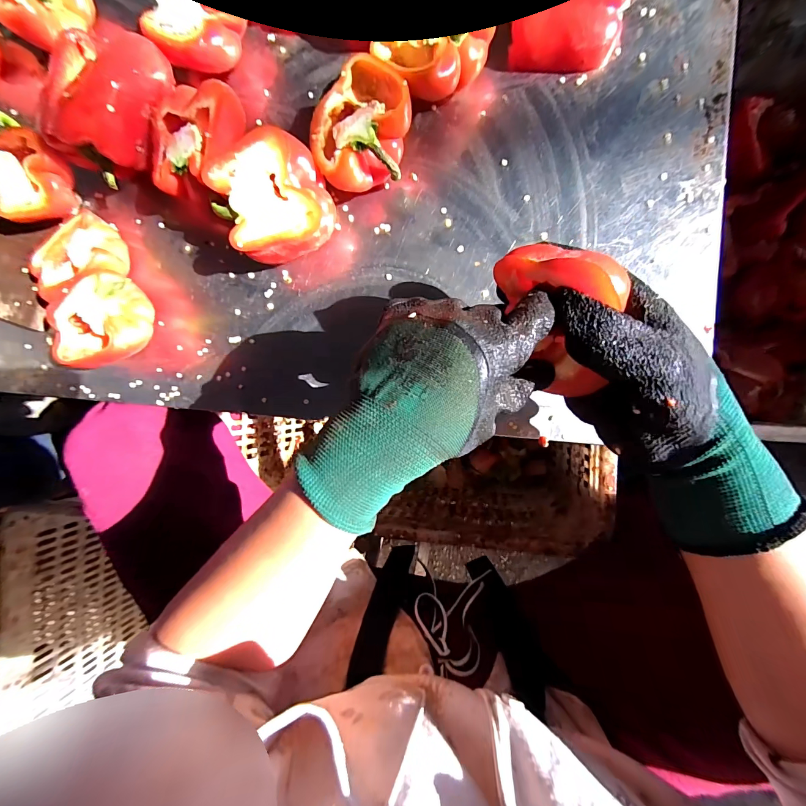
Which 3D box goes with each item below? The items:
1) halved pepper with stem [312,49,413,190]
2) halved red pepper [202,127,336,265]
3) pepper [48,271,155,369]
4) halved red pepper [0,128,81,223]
[{"bbox_3d":[-0.037,-0.246,0.313,0.088,0.055,0.097,-13,88,9],"label":"halved pepper with stem"},{"bbox_3d":[-0.115,-0.183,0.324,0.093,0.058,0.095,0,90,10],"label":"halved red pepper"},{"bbox_3d":[-0.313,-0.083,0.365,0.104,0.052,0.094,2,90,10],"label":"pepper"},{"bbox_3d":[-0.391,-0.232,0.369,0.074,0.053,0.077,3,91,10],"label":"halved red pepper"}]

